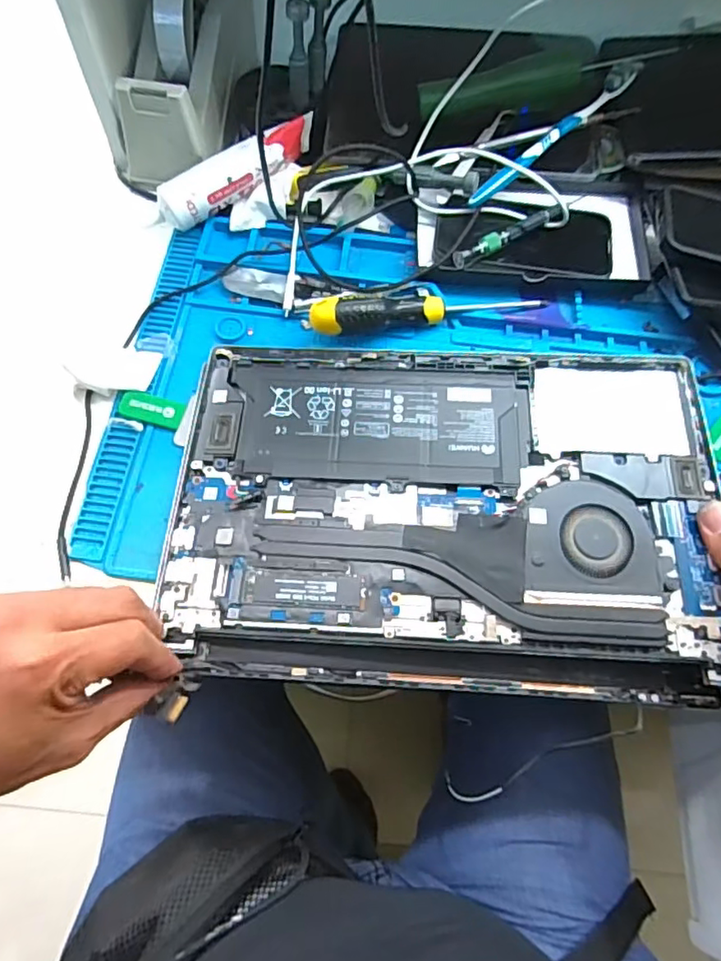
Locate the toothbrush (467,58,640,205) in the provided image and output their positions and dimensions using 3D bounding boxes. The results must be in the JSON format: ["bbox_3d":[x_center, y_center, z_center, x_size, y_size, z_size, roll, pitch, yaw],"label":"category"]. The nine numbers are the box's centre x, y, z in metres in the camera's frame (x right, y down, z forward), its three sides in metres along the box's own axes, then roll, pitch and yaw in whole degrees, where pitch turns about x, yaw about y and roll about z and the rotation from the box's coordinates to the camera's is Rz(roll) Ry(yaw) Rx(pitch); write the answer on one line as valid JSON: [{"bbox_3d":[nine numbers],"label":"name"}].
[{"bbox_3d":[0.166,-0.294,0.486,0.189,0.016,0.020,-41,73,-5],"label":"toothbrush"}]

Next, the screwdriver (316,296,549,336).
[{"bbox_3d":[0.058,-0.135,0.463,0.201,0.028,0.021,-9,65,-21],"label":"screwdriver"}]

